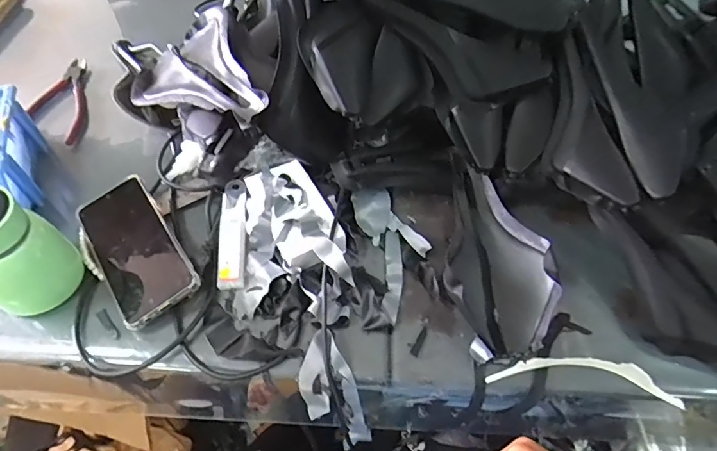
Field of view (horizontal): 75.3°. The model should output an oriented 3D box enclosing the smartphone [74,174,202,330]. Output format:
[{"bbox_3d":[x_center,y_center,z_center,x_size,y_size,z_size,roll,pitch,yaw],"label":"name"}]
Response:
[{"bbox_3d":[-0.225,0.019,0.467,0.074,0.012,0.162,-30,62,-20],"label":"smartphone"}]

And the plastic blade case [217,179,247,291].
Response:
[{"bbox_3d":[-0.132,0.006,0.489,0.027,0.016,0.124,-4,56,-4],"label":"plastic blade case"}]

